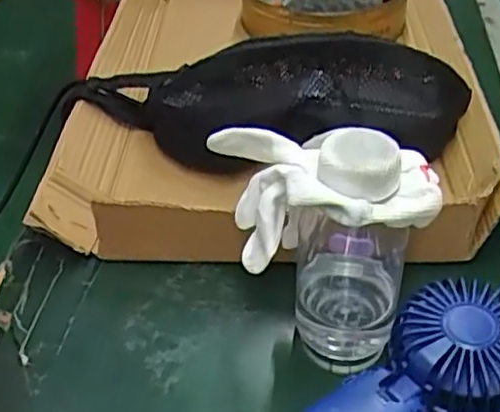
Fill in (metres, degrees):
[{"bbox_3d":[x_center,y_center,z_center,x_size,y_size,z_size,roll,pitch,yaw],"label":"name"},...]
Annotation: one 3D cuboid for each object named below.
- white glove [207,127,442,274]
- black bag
[{"bbox_3d":[0.037,-0.003,0.379,0.127,0.082,0.062,11,41,10],"label":"white glove"},{"bbox_3d":[0.011,-0.095,0.572,0.345,0.103,0.121,8,41,10],"label":"black bag"}]

